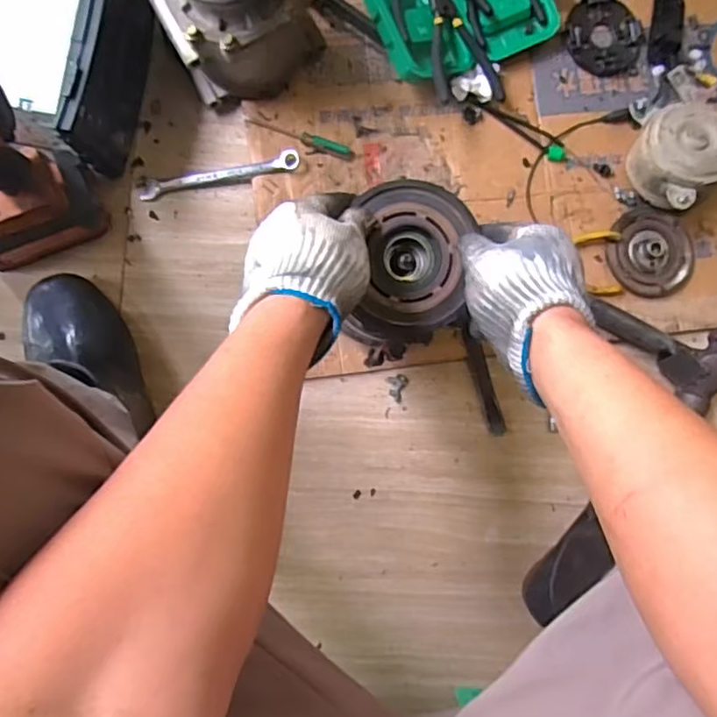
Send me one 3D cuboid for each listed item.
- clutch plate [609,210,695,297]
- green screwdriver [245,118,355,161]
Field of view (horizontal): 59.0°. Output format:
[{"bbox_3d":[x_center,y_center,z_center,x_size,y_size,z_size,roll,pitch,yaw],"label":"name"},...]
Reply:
[{"bbox_3d":[0.328,-0.115,0.704,0.099,0.015,0.089,-5,87,-6],"label":"clutch plate"},{"bbox_3d":[-0.063,-0.242,0.692,0.121,0.008,0.016,17,85,-5],"label":"green screwdriver"}]

